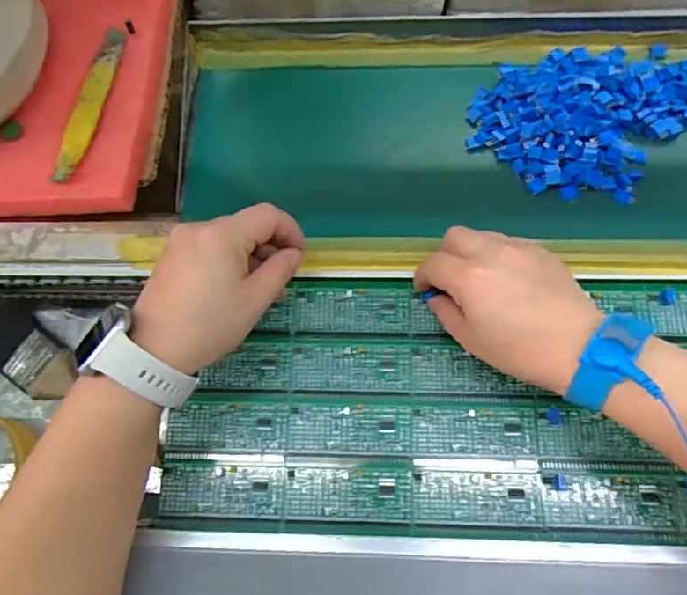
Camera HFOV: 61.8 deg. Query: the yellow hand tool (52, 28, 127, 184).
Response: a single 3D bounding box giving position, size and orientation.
[{"bbox_3d":[-0.182,-0.144,0.415,0.021,0.010,0.136,6,72,3],"label":"yellow hand tool"}]

